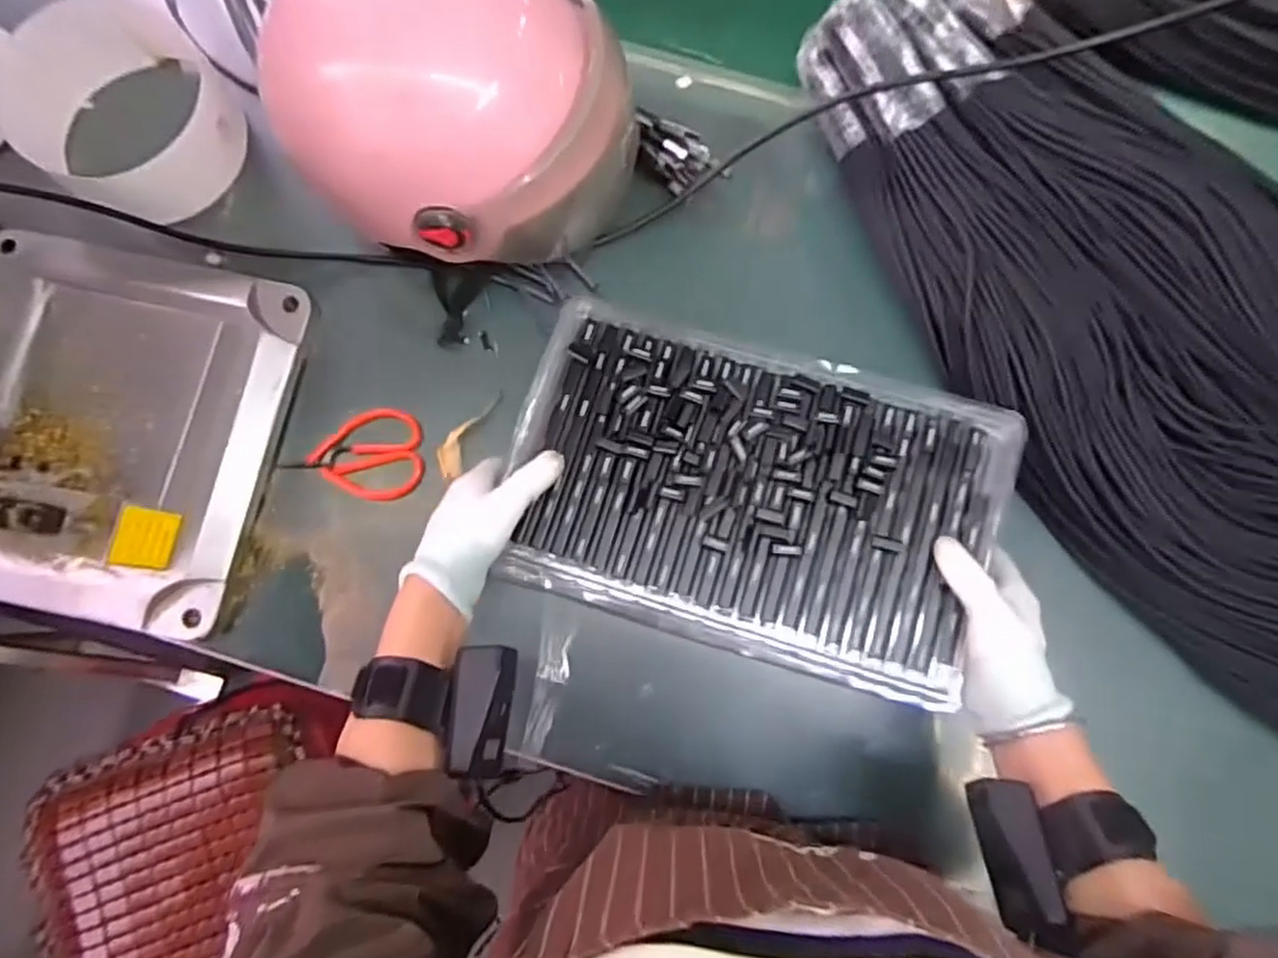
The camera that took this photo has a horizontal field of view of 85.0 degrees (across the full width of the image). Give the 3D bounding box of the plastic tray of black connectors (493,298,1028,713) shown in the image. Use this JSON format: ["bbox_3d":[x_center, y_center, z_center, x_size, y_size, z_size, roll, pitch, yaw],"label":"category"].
[{"bbox_3d":[0.079,0.007,0.489,0.329,0.023,0.212,16,82,3],"label":"plastic tray of black connectors"}]

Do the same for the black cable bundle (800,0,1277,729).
[{"bbox_3d":[0.446,-0.133,0.524,0.398,0.096,0.730,-36,83,-5],"label":"black cable bundle"}]

